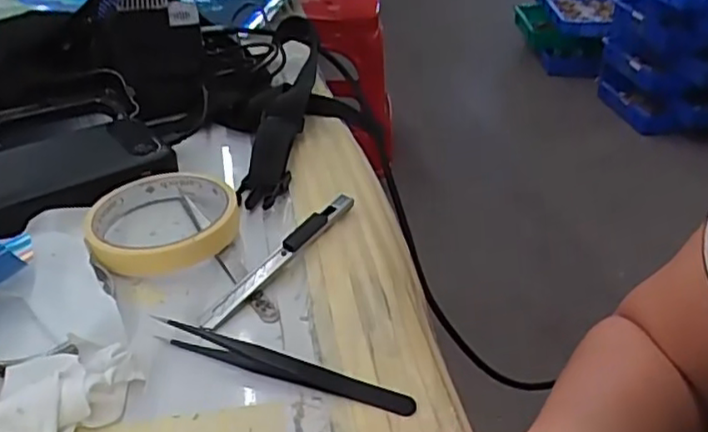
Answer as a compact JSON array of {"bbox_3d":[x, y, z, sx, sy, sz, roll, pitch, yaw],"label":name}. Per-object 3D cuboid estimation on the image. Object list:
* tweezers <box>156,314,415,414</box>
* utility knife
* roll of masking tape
[{"bbox_3d":[-0.036,0.069,0.306,0.130,0.013,0.011,13,36,13],"label":"tweezers"},{"bbox_3d":[-0.041,0.021,0.369,0.011,0.014,0.125,24,40,27],"label":"utility knife"},{"bbox_3d":[-0.113,0.000,0.387,0.085,0.019,0.086,2,35,-2],"label":"roll of masking tape"}]

